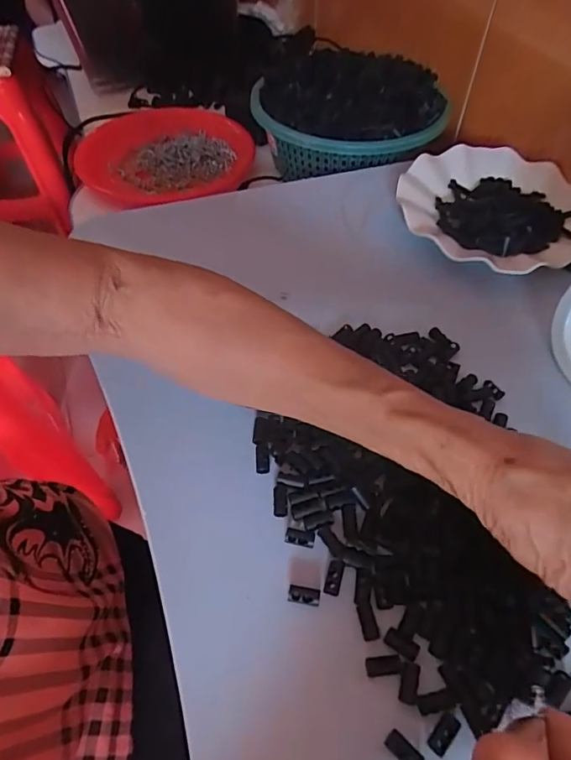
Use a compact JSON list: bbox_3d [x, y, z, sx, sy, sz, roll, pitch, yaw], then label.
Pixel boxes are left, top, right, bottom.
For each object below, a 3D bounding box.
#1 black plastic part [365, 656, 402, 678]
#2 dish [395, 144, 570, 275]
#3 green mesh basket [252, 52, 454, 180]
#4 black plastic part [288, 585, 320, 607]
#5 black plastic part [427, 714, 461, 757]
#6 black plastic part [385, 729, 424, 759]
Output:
[{"bbox_3d":[0.052,0.151,0.256,0.018,0.004,0.009,-2,53,-2],"label":"black plastic part"},{"bbox_3d":[0.199,-0.167,0.468,0.162,0.024,0.175,0,53,0],"label":"dish"},{"bbox_3d":[0.072,-0.323,0.589,0.204,0.088,0.224,-18,56,-13],"label":"green mesh basket"},{"bbox_3d":[0.011,0.123,0.276,0.018,0.005,0.009,9,54,6],"label":"black plastic part"},{"bbox_3d":[0.078,0.174,0.239,0.009,0.004,0.018,35,61,23],"label":"black plastic part"},{"bbox_3d":[0.058,0.180,0.235,0.018,0.005,0.009,37,61,24],"label":"black plastic part"}]

